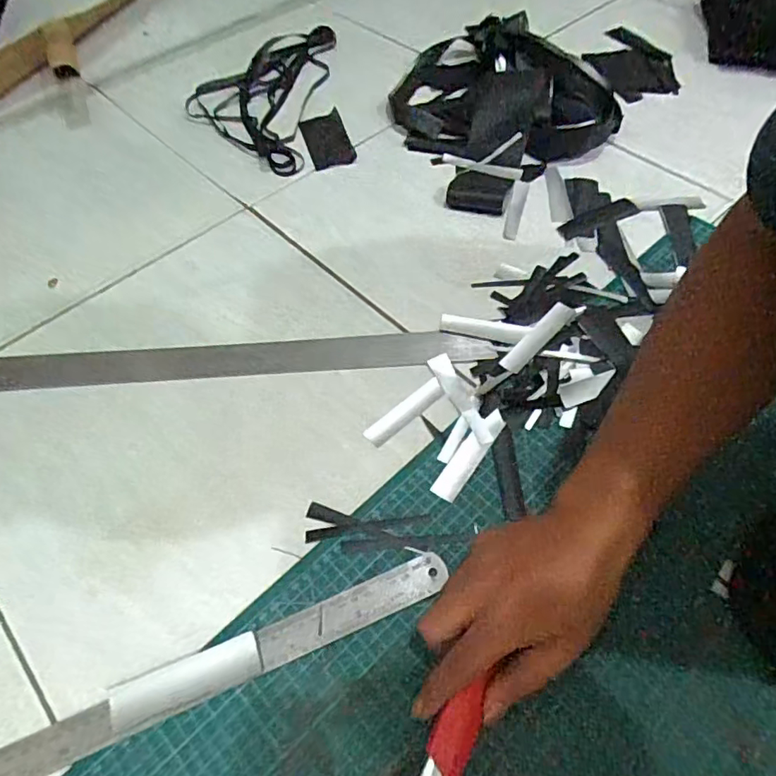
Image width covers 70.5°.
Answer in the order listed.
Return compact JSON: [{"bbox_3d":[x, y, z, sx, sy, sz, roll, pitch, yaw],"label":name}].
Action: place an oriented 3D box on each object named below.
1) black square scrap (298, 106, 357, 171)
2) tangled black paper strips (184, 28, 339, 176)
[{"bbox_3d":[-0.080,-0.324,0.709,0.056,0.015,0.104,-16,58,-9],"label":"black square scrap"},{"bbox_3d":[-0.183,-0.407,0.762,0.176,0.034,0.298,5,57,5],"label":"tangled black paper strips"}]

